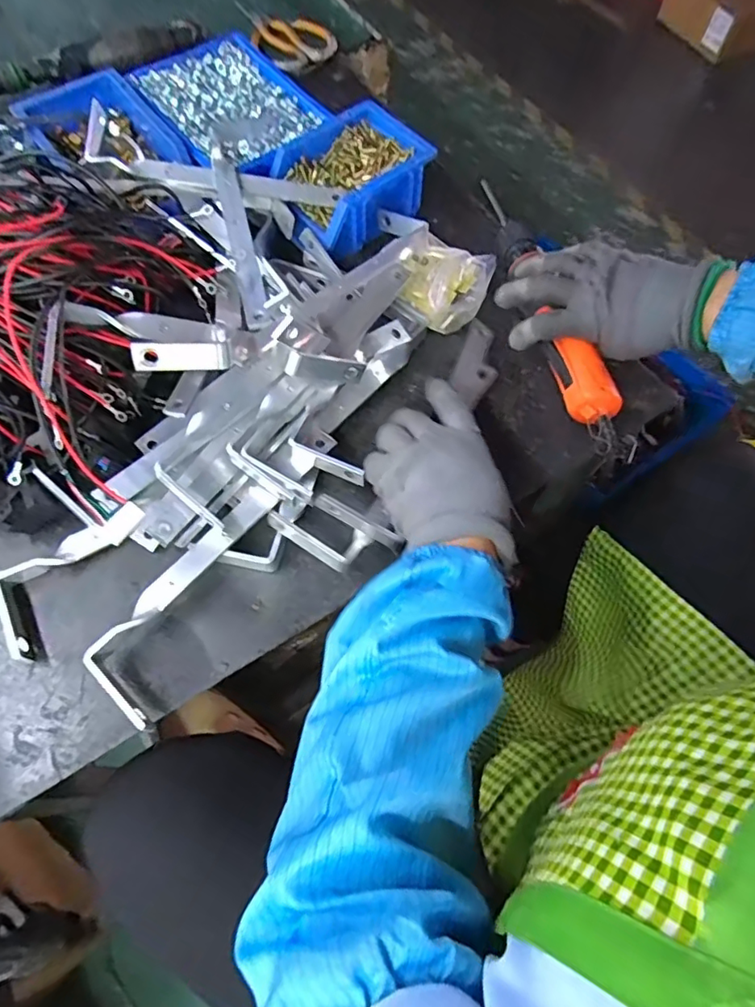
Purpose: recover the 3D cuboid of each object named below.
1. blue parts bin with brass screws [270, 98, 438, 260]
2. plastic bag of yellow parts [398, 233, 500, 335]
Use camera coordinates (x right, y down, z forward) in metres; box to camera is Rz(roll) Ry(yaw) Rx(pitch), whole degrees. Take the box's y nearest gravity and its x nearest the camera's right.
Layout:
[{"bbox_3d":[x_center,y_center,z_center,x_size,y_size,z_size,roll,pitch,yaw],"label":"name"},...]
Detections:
[{"bbox_3d":[-0.029,-0.327,0.568,0.146,0.058,0.117,-31,70,-14],"label":"blue parts bin with brass screws"},{"bbox_3d":[0.065,-0.216,0.540,0.080,0.029,0.085,30,68,12],"label":"plastic bag of yellow parts"}]

